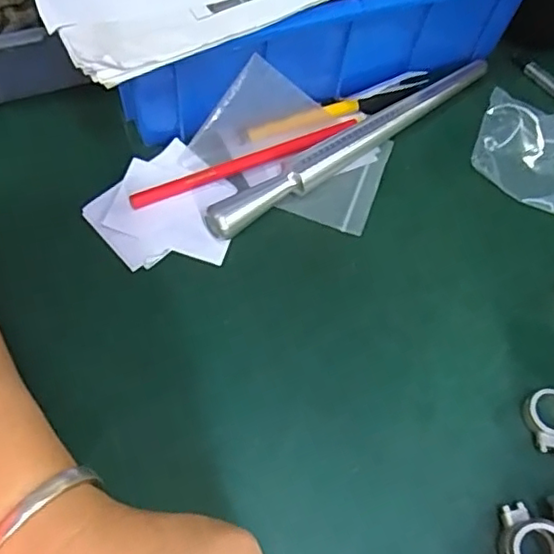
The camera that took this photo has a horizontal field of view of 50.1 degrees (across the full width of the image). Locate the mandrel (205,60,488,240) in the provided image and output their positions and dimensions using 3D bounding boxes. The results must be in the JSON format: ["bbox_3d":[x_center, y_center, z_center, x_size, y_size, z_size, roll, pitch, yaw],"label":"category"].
[{"bbox_3d":[0.054,-0.087,0.385,0.231,0.022,0.017,-32,70,-19],"label":"mandrel"}]

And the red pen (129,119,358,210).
[{"bbox_3d":[-0.017,-0.073,0.375,0.155,0.011,0.013,-22,67,-15],"label":"red pen"}]

